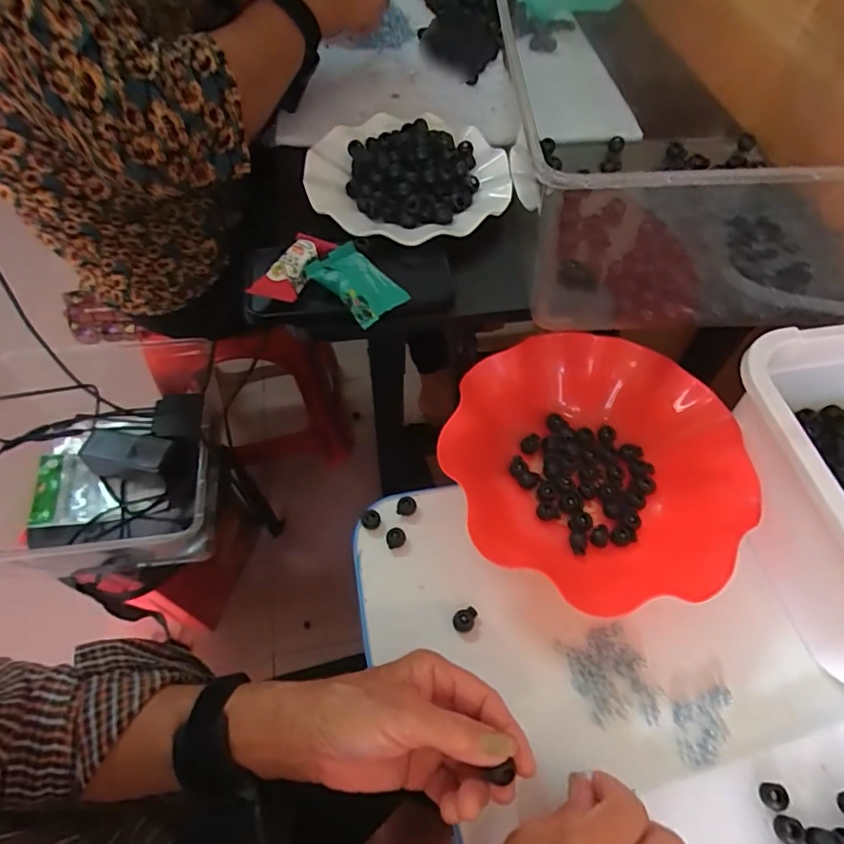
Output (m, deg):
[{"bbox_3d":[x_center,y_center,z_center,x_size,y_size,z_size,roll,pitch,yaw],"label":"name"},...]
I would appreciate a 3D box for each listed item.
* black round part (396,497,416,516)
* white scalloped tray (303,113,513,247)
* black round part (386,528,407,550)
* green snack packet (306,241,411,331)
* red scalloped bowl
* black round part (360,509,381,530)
[{"bbox_3d":[-0.013,0.070,0.450,0.016,0.014,0.013,-6,58,1],"label":"black round part"},{"bbox_3d":[-0.014,-0.226,0.495,0.181,0.029,0.171,-6,58,-4],"label":"white scalloped tray"},{"bbox_3d":[-0.021,0.093,0.436,0.016,0.012,0.015,-2,58,4],"label":"black round part"},{"bbox_3d":[-0.050,-0.107,0.421,0.045,0.023,0.072,-39,65,-22],"label":"green snack packet"},{"bbox_3d":[0.138,0.028,0.437,0.219,0.063,0.212,-2,58,4],"label":"red scalloped bowl"},{"bbox_3d":[-0.042,0.080,0.442,0.016,0.011,0.014,-13,58,-3],"label":"black round part"}]

